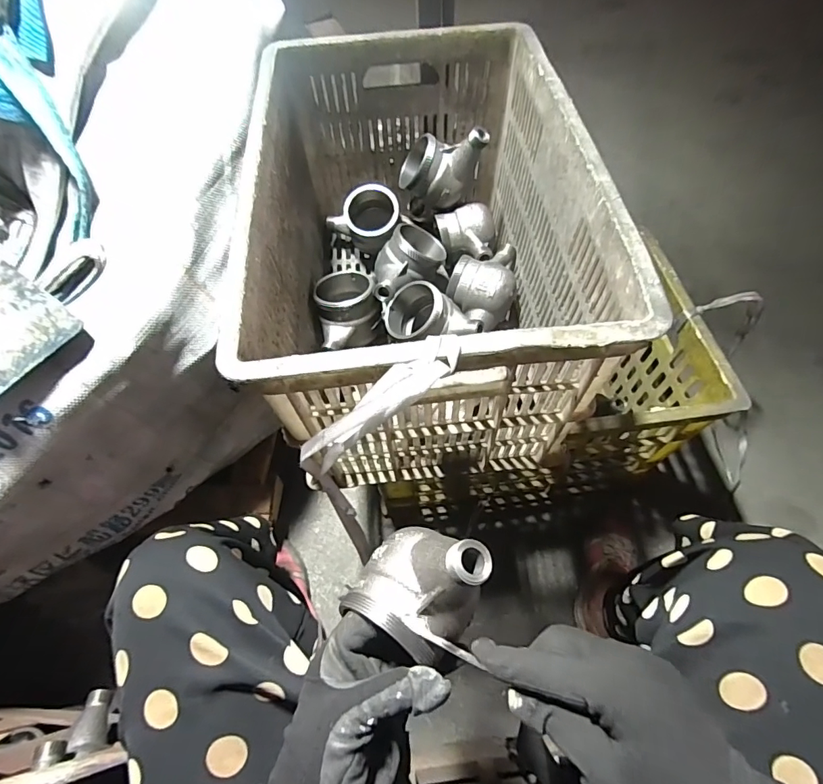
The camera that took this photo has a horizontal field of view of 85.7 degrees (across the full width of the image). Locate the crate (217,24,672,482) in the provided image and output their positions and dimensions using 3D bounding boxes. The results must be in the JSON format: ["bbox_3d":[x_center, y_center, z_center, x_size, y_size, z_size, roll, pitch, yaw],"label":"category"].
[{"bbox_3d":[0.010,-0.149,0.515,0.311,0.260,0.499,-6,61,-1],"label":"crate"}]

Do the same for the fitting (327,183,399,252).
[{"bbox_3d":[-0.067,-0.269,0.684,0.099,0.080,0.093,1,99,4],"label":"fitting"}]

